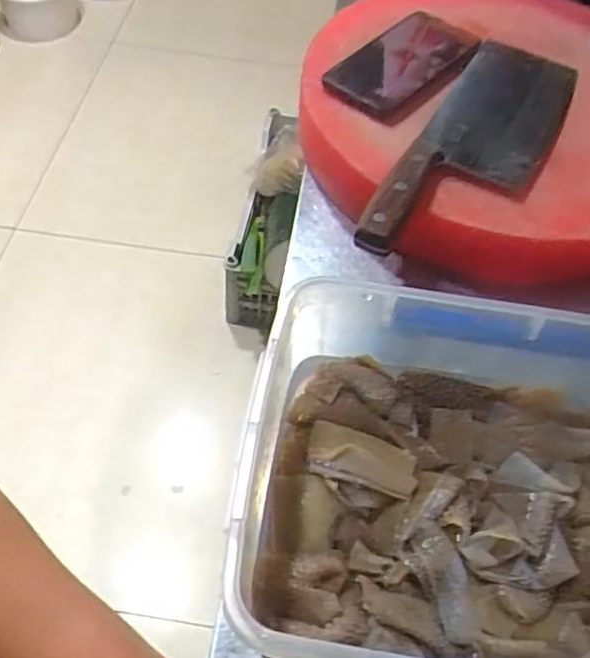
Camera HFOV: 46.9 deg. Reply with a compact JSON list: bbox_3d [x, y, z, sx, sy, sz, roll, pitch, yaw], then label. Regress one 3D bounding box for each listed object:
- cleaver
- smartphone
[{"bbox_3d":[0.157,-0.155,0.559,0.098,0.025,0.308,23,56,14],"label":"cleaver"},{"bbox_3d":[0.101,-0.243,0.623,0.081,0.012,0.155,39,67,19],"label":"smartphone"}]

